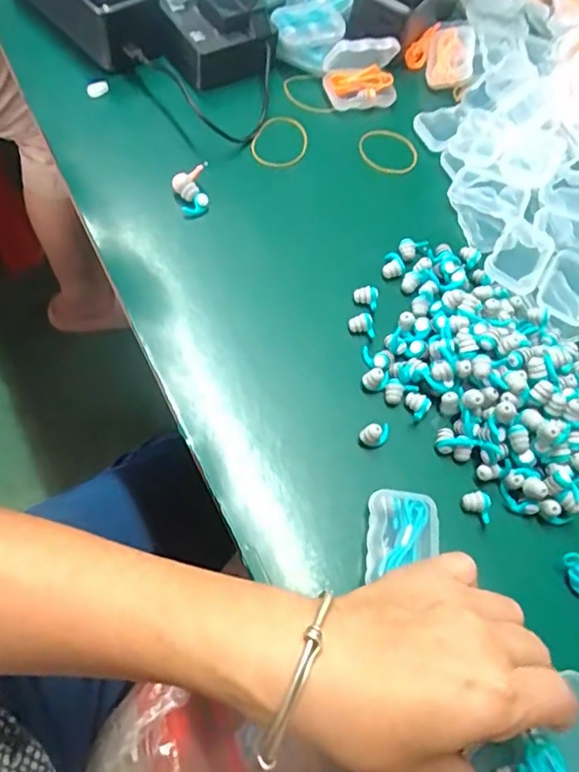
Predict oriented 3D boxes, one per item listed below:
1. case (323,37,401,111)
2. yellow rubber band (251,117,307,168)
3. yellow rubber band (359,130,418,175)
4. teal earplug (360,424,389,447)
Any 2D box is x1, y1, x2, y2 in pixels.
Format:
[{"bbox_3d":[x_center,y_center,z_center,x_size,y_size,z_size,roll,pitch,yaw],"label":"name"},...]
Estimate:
[{"bbox_3d":[0.057,-0.238,0.449,0.055,0.036,0.033,-4,64,-11],"label":"case"},{"bbox_3d":[-0.008,-0.180,0.430,0.042,0.006,0.044,-5,76,-10],"label":"yellow rubber band"},{"bbox_3d":[0.074,-0.177,0.443,0.045,0.005,0.036,5,79,-8],"label":"yellow rubber band"},{"bbox_3d":[0.050,0.028,0.333,0.019,0.015,0.010,-17,67,-17],"label":"teal earplug"}]

